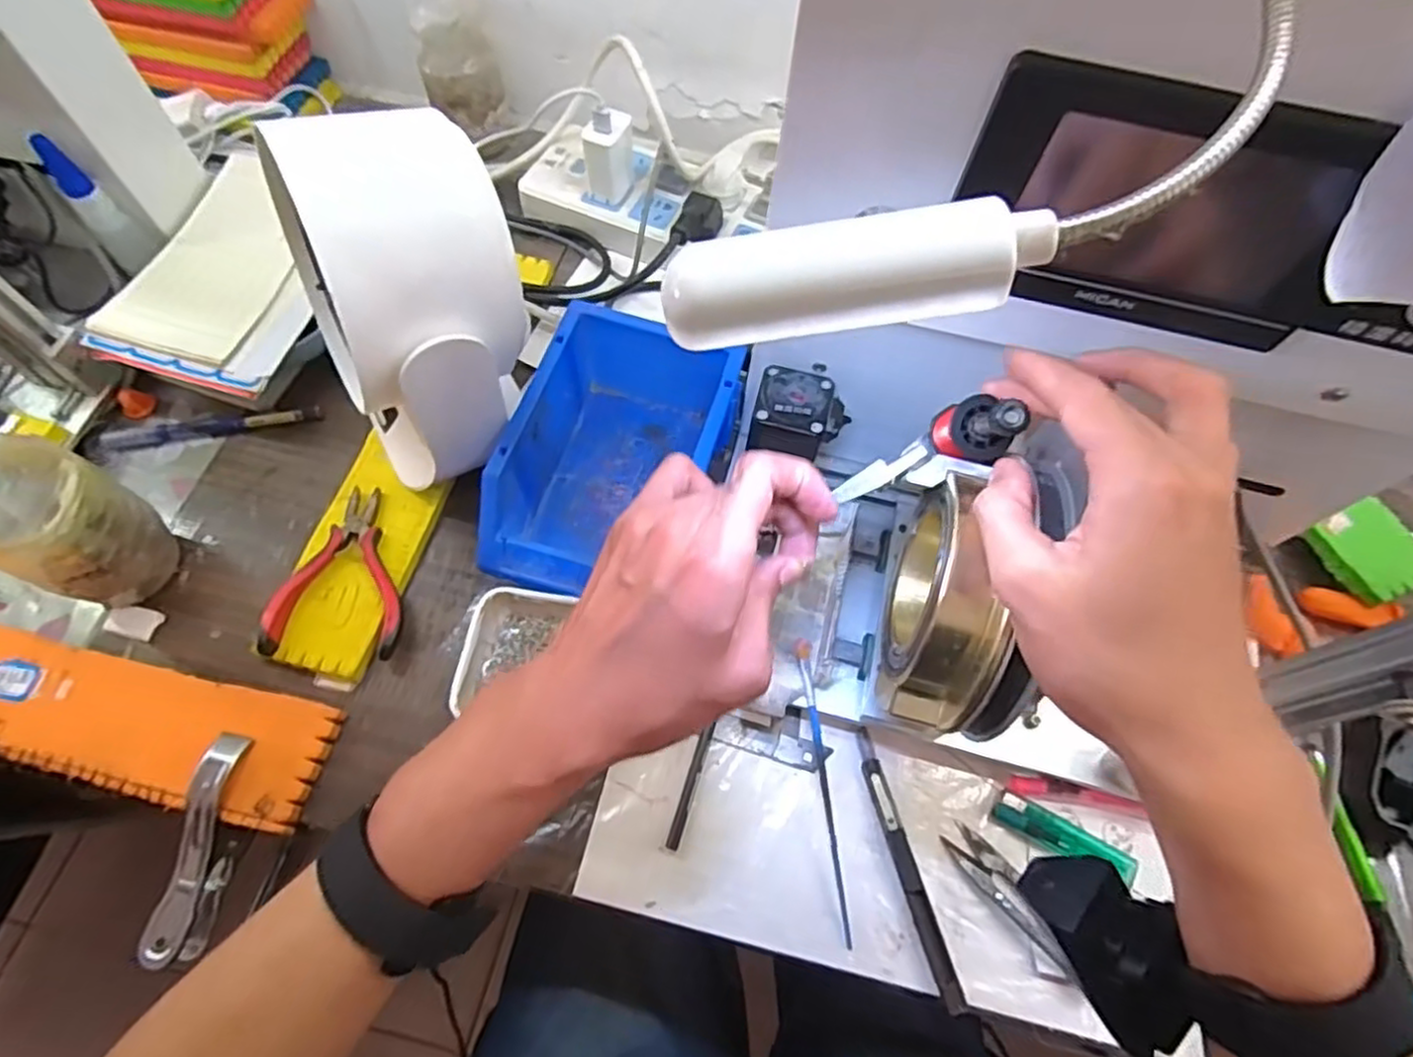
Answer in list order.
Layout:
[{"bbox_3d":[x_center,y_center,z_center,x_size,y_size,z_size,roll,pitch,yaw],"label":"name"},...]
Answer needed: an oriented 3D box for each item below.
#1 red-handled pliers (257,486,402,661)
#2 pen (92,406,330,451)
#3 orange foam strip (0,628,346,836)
[{"bbox_3d":[-0.222,0.025,0.442,0.075,0.014,0.111,5,60,-1],"label":"red-handled pliers"},{"bbox_3d":[-0.355,-0.073,0.506,0.153,0.017,0.014,-6,65,-6],"label":"pen"},{"bbox_3d":[-0.395,0.099,0.410,0.351,0.013,0.067,12,66,5],"label":"orange foam strip"}]

